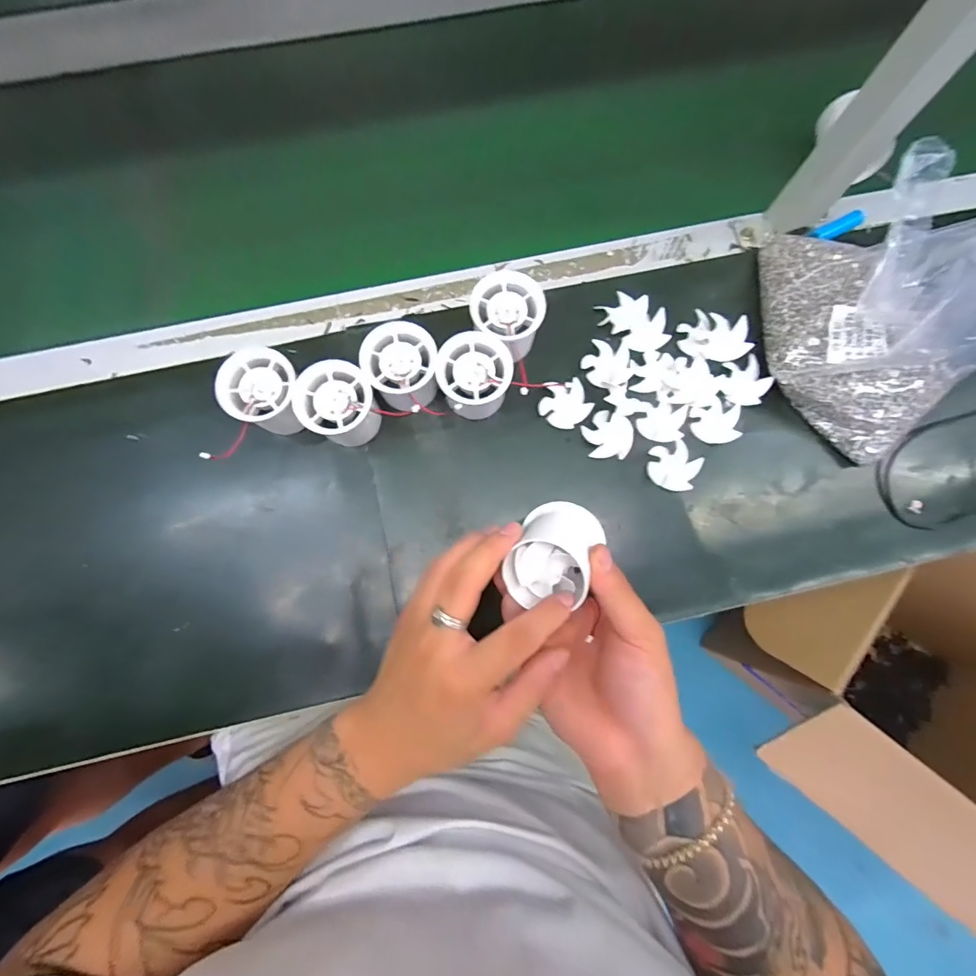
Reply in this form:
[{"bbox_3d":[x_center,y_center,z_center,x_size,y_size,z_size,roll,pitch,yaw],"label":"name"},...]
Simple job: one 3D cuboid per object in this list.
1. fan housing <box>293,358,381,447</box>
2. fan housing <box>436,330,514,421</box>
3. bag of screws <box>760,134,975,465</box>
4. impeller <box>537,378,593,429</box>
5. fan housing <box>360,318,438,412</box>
[{"bbox_3d":[-0.118,-0.065,0.362,0.056,0.049,0.055,0,80,-1],"label":"fan housing"},{"bbox_3d":[-0.010,-0.088,0.367,0.056,0.050,0.052,0,80,-1],"label":"fan housing"},{"bbox_3d":[0.291,-0.133,0.336,0.110,0.127,0.189,-39,83,-7],"label":"bag of screws"},{"bbox_3d":[0.064,-0.072,0.382,0.041,0.009,0.040,-43,83,-8],"label":"impeller"},{"bbox_3d":[-0.068,-0.094,0.368,0.056,0.050,0.061,-15,80,-4],"label":"fan housing"}]

